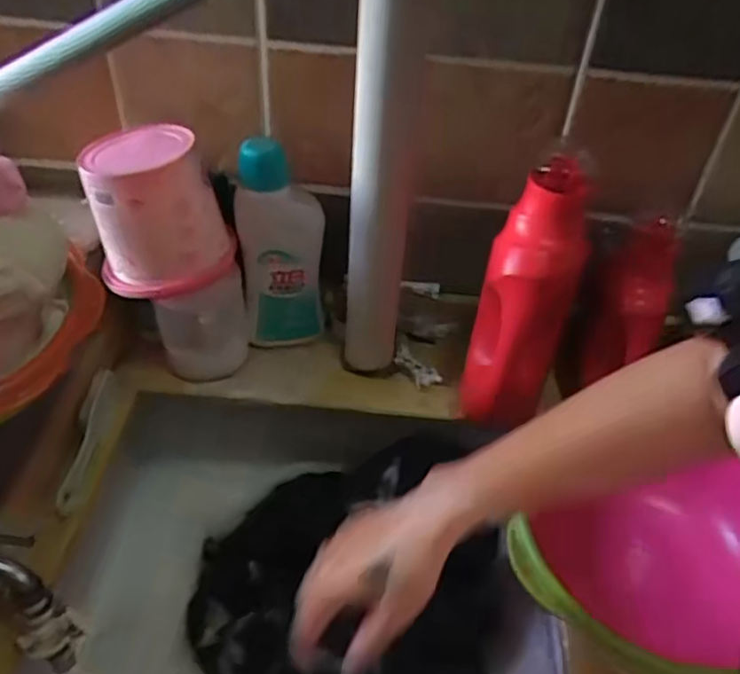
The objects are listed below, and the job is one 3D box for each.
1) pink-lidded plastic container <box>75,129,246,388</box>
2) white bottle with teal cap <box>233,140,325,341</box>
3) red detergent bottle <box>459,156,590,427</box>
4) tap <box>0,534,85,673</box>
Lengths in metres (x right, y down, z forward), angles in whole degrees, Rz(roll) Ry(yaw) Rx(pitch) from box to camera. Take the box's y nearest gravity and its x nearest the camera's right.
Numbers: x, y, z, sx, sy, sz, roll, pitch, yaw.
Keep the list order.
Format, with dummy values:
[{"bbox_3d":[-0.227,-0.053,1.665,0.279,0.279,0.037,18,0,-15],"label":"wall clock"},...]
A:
[{"bbox_3d":[-0.213,-0.088,0.715,0.131,0.249,0.138,-11,45,-16],"label":"pink-lidded plastic container"},{"bbox_3d":[-0.097,-0.097,0.739,0.088,0.235,0.047,-1,44,-6],"label":"white bottle with teal cap"},{"bbox_3d":[0.150,-0.027,0.651,0.083,0.285,0.060,17,45,13],"label":"red detergent bottle"},{"bbox_3d":[-0.281,0.200,0.516,0.101,0.145,0.045,15,44,11],"label":"tap"}]

